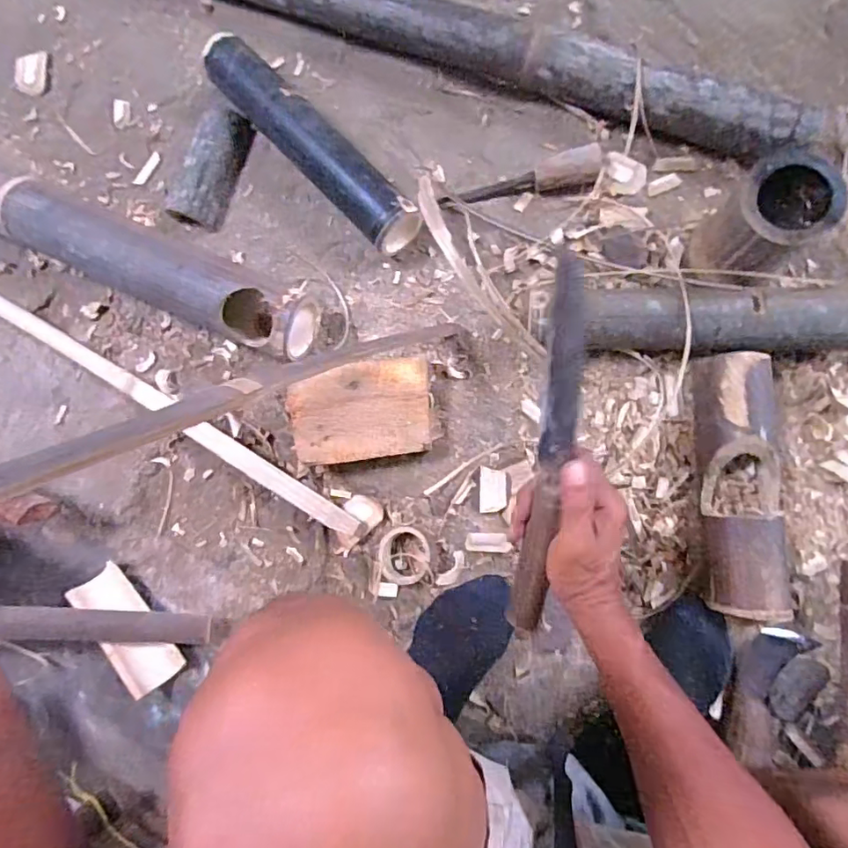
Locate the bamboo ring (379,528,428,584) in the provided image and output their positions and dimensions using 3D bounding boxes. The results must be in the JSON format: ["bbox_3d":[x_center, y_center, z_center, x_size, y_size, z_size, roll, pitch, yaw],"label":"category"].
[{"bbox_3d":[-0.024,0.159,0.656,0.060,0.030,0.067,0,84,7],"label":"bamboo ring"}]

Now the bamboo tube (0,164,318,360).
[{"bbox_3d":[-0.509,-0.274,0.720,0.800,0.095,0.091,24,87,9],"label":"bamboo tube"}]

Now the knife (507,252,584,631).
[{"bbox_3d":[0.098,0.030,0.426,0.028,0.026,0.292,7,101,8],"label":"knife"}]

